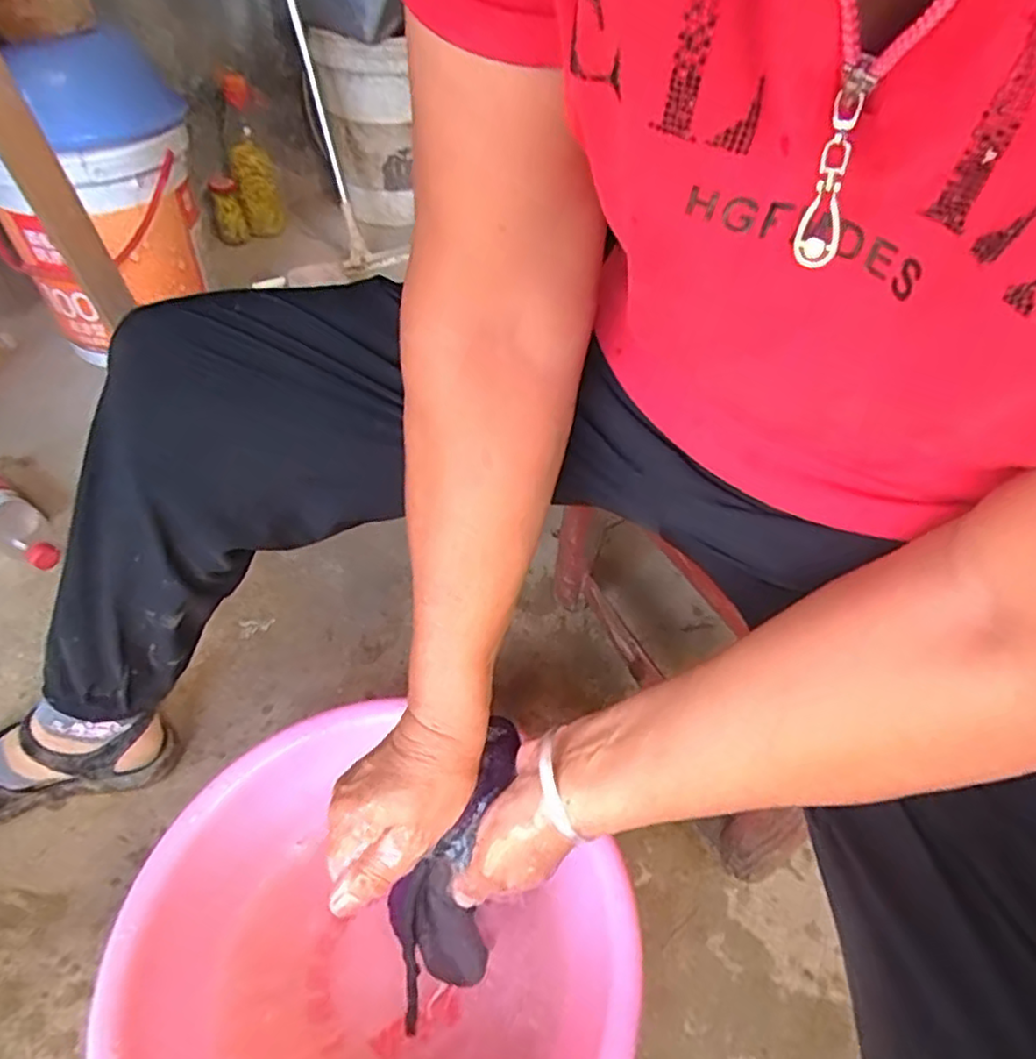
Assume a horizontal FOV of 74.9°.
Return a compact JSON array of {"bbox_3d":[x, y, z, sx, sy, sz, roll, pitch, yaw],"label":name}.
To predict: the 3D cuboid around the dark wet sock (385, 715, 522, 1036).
[{"bbox_3d":[-0.045,0.251,0.463,0.062,0.270,0.067,11,27,-6],"label":"dark wet sock"}]

